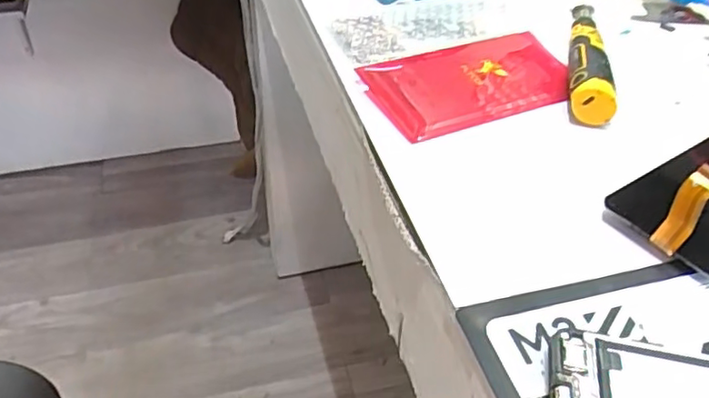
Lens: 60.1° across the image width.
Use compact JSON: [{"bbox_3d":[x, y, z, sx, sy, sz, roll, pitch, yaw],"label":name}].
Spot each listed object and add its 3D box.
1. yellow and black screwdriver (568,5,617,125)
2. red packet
[{"bbox_3d":[0.177,-0.114,0.471,0.029,0.030,0.165,9,43,8],"label":"yellow and black screwdriver"},{"bbox_3d":[0.089,-0.089,0.459,0.164,0.015,0.095,-16,45,-19],"label":"red packet"}]

